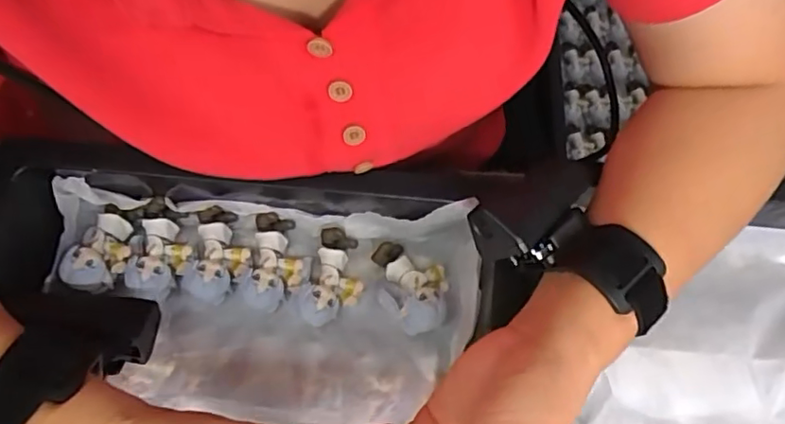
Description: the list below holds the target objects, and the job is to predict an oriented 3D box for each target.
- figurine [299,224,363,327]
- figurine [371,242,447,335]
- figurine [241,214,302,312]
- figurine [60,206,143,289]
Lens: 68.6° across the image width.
[{"bbox_3d":[-0.038,0.044,0.379,0.035,0.029,0.061,13,77,1],"label":"figurine"},{"bbox_3d":[0.013,0.049,0.381,0.042,0.028,0.061,-14,72,17],"label":"figurine"},{"bbox_3d":[-0.077,0.032,0.379,0.034,0.030,0.062,0,77,-2],"label":"figurine"},{"bbox_3d":[-0.191,0.023,0.377,0.036,0.023,0.057,7,77,-1],"label":"figurine"}]

